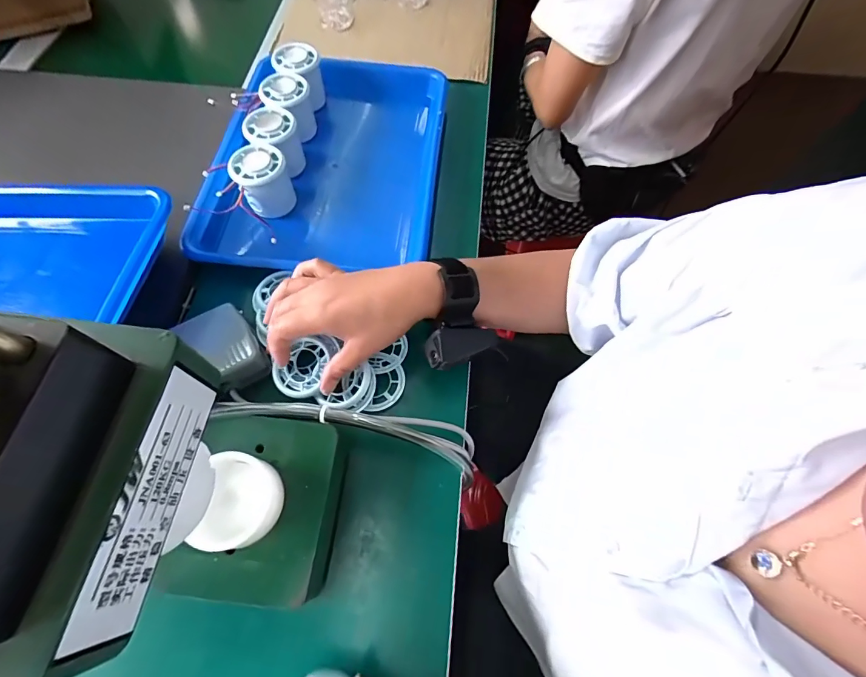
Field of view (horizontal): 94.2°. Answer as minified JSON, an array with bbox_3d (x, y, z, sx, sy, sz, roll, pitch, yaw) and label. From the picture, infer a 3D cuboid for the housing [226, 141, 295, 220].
[{"bbox_3d":[-0.183,-0.169,0.443,0.054,0.059,0.058,0,66,-1],"label":"housing"}]

